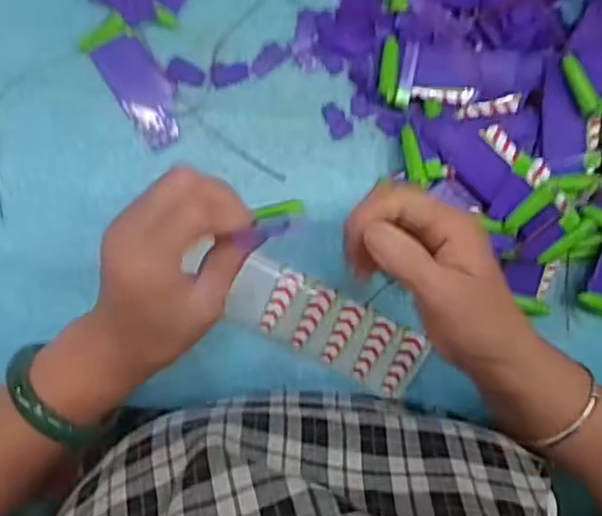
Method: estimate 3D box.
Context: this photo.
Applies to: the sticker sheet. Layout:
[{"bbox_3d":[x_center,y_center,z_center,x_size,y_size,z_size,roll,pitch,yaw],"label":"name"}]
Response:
[{"bbox_3d":[0.019,0.048,0.477,0.141,0.004,0.049,27,94,-7],"label":"sticker sheet"}]

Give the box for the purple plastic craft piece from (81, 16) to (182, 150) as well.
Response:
[{"bbox_3d":[-0.109,-0.118,0.460,0.037,0.006,0.087,-34,95,-4],"label":"purple plastic craft piece"}]

